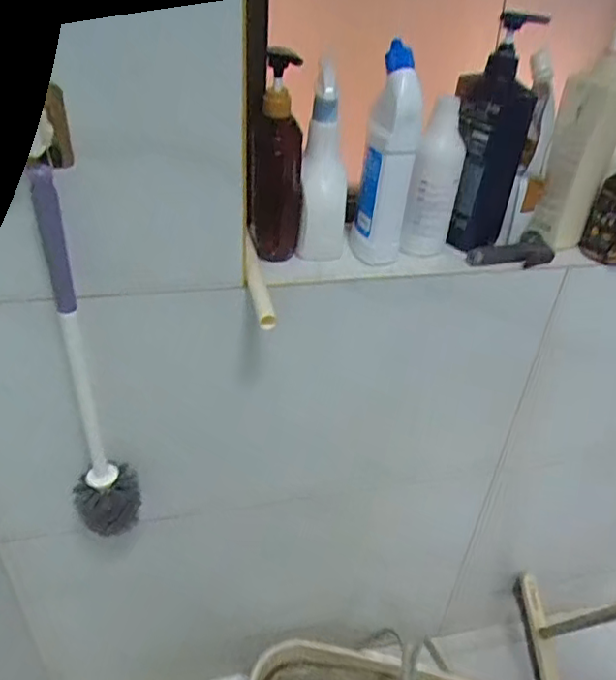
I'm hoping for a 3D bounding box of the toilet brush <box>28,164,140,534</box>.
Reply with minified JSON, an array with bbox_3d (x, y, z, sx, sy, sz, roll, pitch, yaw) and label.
[{"bbox_3d":[-0.252,0.044,0.688,0.074,0.478,0.070,-10,39,-20],"label":"toilet brush"}]

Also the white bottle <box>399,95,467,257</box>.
[{"bbox_3d":[0.166,-0.204,0.777,0.052,0.195,0.058,18,38,15],"label":"white bottle"}]

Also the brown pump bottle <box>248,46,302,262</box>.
[{"bbox_3d":[-0.034,-0.212,0.715,0.059,0.235,0.063,6,36,-1],"label":"brown pump bottle"}]

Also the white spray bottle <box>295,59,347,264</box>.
[{"bbox_3d":[0.025,-0.211,0.745,0.057,0.222,0.069,9,36,3],"label":"white spray bottle"}]

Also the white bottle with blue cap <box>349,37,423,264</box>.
[{"bbox_3d":[0.099,-0.215,0.736,0.064,0.256,0.055,9,36,3],"label":"white bottle with blue cap"}]

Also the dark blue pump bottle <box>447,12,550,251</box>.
[{"bbox_3d":[0.234,-0.262,0.787,0.096,0.292,0.084,15,37,12],"label":"dark blue pump bottle"}]

